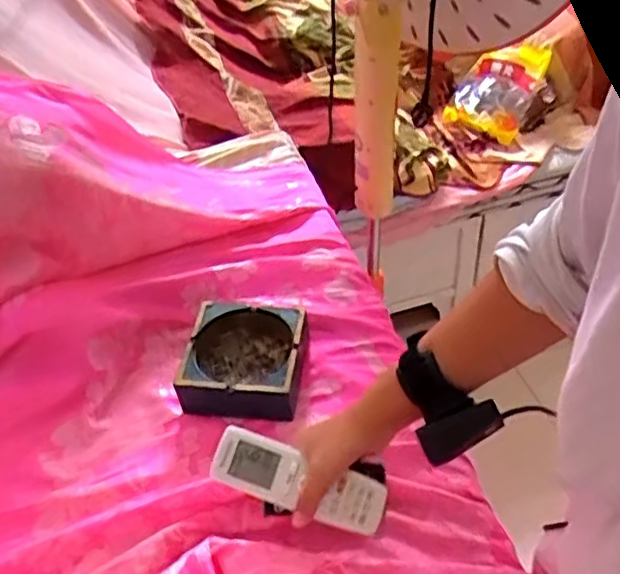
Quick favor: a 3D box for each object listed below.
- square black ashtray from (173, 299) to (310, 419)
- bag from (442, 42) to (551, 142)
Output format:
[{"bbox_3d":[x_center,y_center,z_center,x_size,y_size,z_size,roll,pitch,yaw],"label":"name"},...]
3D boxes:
[{"bbox_3d":[-0.080,0.089,0.809,0.142,0.051,0.154,3,44,10],"label":"square black ashtray"},{"bbox_3d":[0.487,-0.522,1.702,0.194,0.040,0.257,27,93,31],"label":"bag"}]

